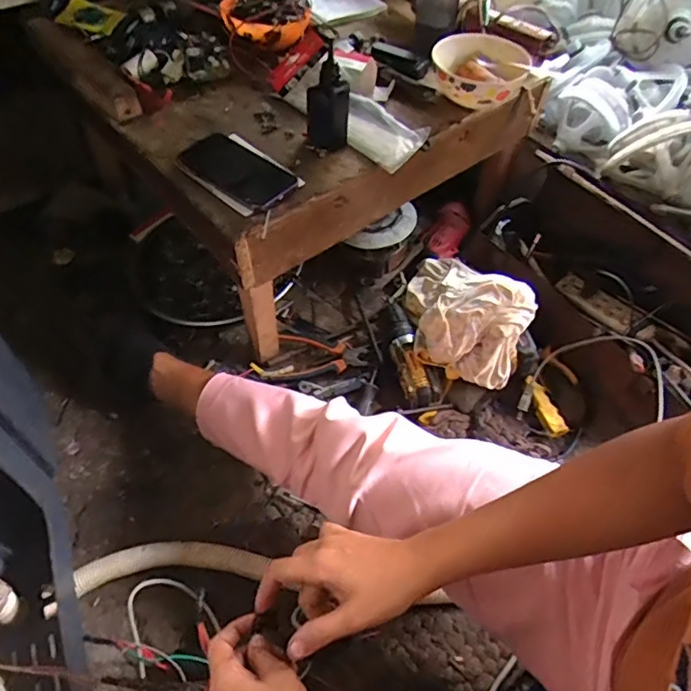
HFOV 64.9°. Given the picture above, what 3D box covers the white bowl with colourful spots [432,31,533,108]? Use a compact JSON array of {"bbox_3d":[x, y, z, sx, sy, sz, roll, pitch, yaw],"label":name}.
[{"bbox_3d":[0.205,-0.422,0.843,0.147,0.050,0.124,13,54,6],"label":"white bowl with colourful spots"}]

